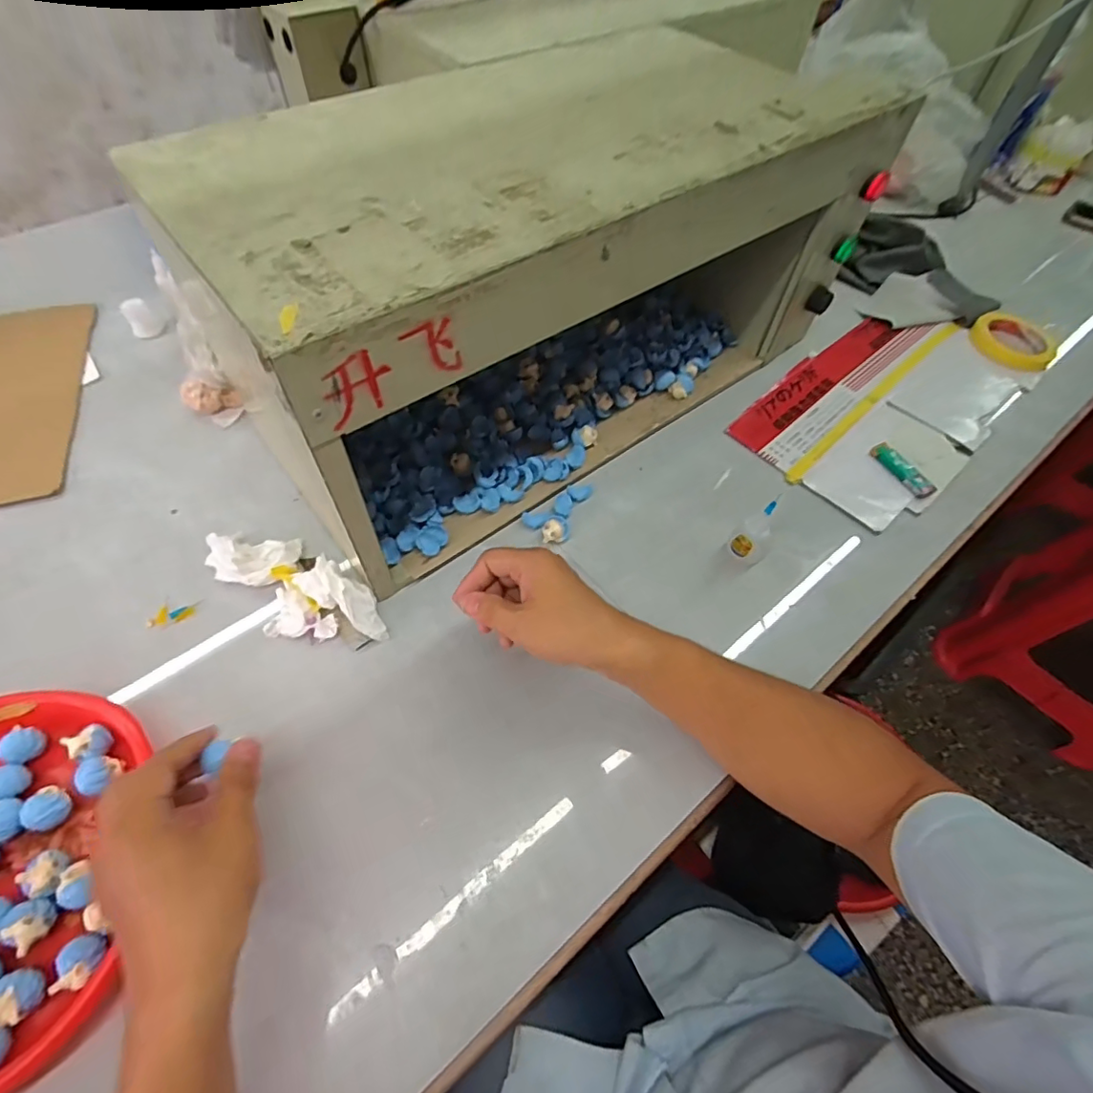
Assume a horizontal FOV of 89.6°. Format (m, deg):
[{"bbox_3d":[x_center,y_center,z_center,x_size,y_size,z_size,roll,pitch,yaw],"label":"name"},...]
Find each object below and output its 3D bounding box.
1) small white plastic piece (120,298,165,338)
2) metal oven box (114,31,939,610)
[{"bbox_3d":[-0.527,-0.298,0.717,0.036,0.037,0.029,-30,63,-20],"label":"small white plastic piece"},{"bbox_3d":[0.009,-0.279,0.579,0.633,0.279,0.288,-34,65,-21],"label":"metal oven box"}]

